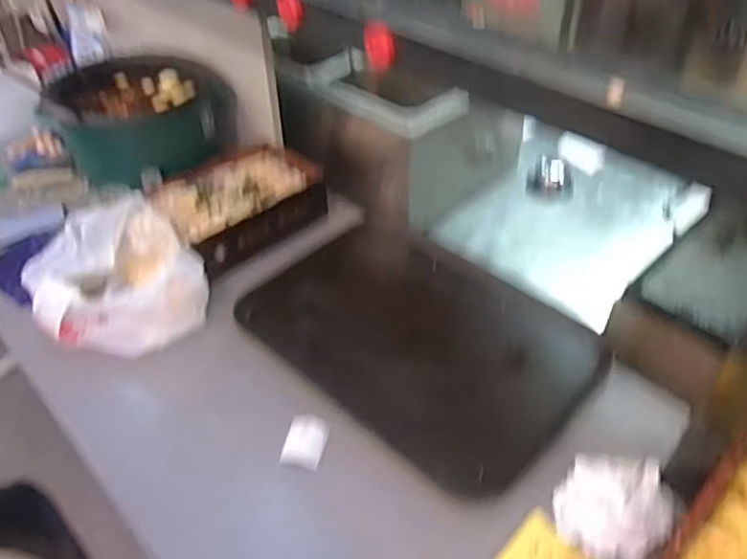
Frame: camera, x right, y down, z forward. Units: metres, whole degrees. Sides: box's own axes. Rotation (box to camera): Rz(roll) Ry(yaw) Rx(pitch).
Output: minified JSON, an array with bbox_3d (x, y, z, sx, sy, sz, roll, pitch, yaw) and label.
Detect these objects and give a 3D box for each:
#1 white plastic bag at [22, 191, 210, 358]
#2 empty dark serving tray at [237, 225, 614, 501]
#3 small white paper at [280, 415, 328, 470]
[{"bbox_3d":[-0.393,0.006,0.921,0.223,0.133,0.207,-31,51,-26],"label":"white plastic bag"},{"bbox_3d":[0.069,0.076,0.908,0.493,0.025,0.340,31,54,30],"label":"empty dark serving tray"},{"bbox_3d":[-0.088,0.206,0.774,0.051,0.009,0.068,6,45,10],"label":"small white paper"}]

